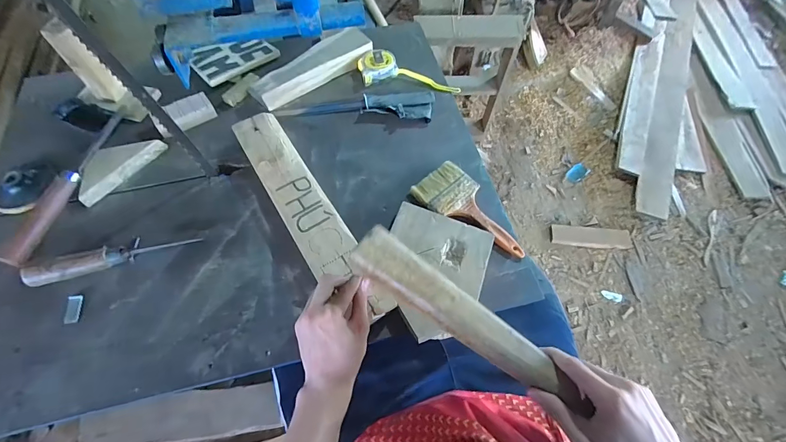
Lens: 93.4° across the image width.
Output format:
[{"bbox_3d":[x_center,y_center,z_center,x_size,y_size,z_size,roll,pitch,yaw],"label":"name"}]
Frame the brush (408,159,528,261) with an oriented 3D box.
[{"bbox_3d":[0.121,-0.014,0.565,0.086,0.013,0.186,-39,68,-20],"label":"brush"}]

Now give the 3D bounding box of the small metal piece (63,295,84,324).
[{"bbox_3d":[-0.425,0.118,0.494,0.016,0.007,0.038,-11,61,-7],"label":"small metal piece"}]

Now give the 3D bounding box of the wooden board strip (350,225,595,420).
[{"bbox_3d":[0.074,0.101,0.394,0.266,0.021,0.051,35,67,10],"label":"wooden board strip"}]

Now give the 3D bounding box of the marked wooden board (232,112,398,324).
[{"bbox_3d":[-0.127,-0.021,0.542,0.076,0.022,0.388,-30,66,-17],"label":"marked wooden board"}]

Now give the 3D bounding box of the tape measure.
[{"bbox_3d":[0.032,-0.288,0.714,0.195,0.035,0.056,6,61,3],"label":"tape measure"}]

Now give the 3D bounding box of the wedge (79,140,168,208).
[{"bbox_3d":[-0.443,-0.091,0.594,0.050,0.027,0.143,33,65,16],"label":"wedge"}]

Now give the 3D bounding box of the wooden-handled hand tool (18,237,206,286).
[{"bbox_3d":[-0.391,0.045,0.519,0.205,0.034,0.031,-21,63,-12],"label":"wooden-handled hand tool"}]

